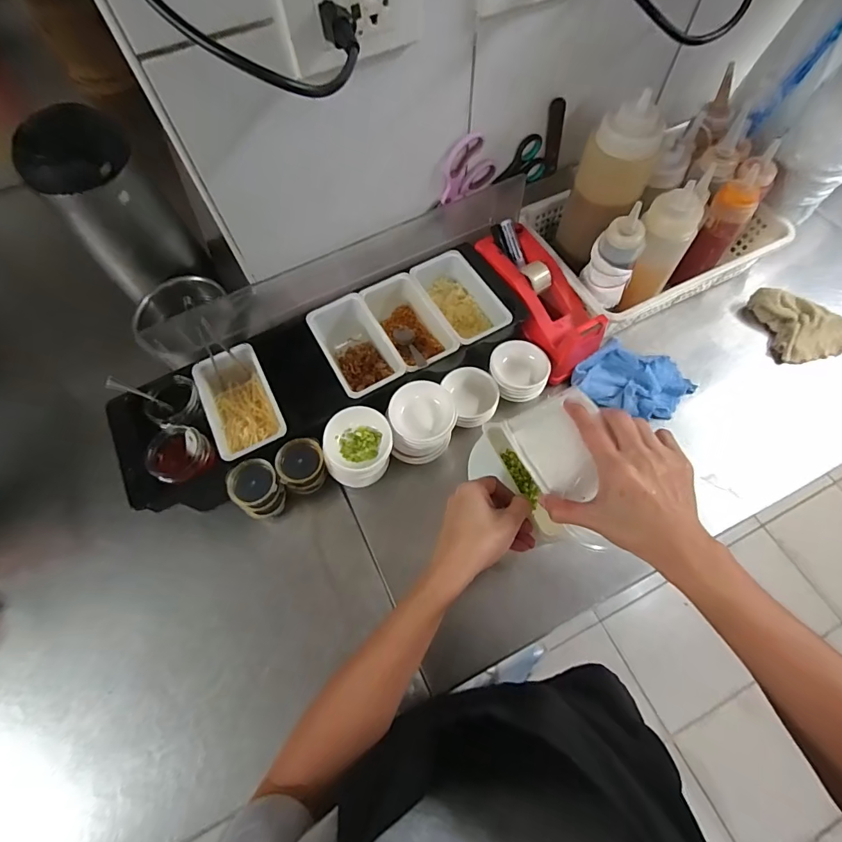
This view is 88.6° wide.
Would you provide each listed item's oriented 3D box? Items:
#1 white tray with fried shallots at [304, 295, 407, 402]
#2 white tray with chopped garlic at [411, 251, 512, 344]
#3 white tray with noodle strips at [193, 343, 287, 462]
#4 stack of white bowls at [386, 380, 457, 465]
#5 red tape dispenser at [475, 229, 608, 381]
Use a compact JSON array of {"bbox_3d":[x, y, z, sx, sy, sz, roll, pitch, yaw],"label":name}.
[{"bbox_3d":[-0.081,-0.082,0.556,0.078,0.066,0.143,-27,67,-10],"label":"white tray with fried shallots"},{"bbox_3d":[0.050,-0.154,0.573,0.072,0.057,0.140,-28,67,-11],"label":"white tray with chopped garlic"},{"bbox_3d":[-0.213,-0.023,0.507,0.074,0.034,0.138,-26,67,-10],"label":"white tray with noodle strips"},{"bbox_3d":[0.001,0.003,0.506,0.077,0.064,0.078,-9,65,-2],"label":"stack of white bowls"},{"bbox_3d":[0.158,-0.163,0.562,0.084,0.070,0.213,-26,81,-10],"label":"red tape dispenser"}]

